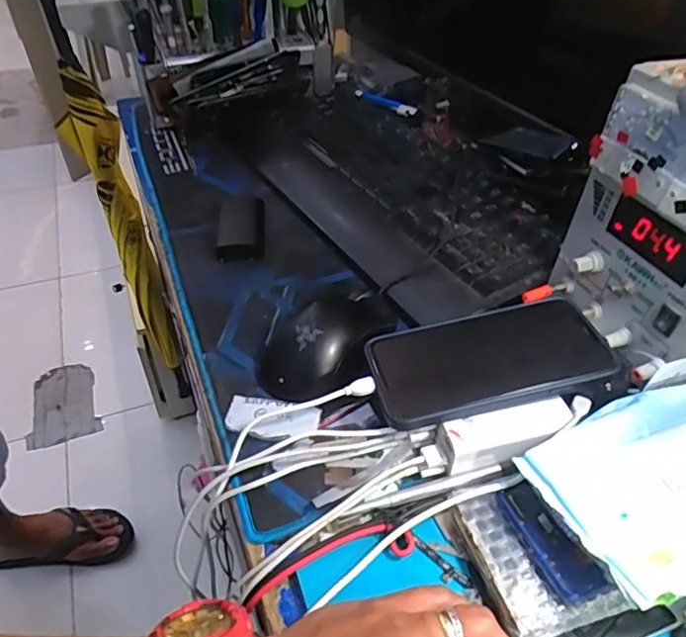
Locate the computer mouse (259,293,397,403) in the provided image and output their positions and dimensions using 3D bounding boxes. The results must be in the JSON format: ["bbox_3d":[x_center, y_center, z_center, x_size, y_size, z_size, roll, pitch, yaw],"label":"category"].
[{"bbox_3d":[-0.007,0.020,0.450,0.126,0.038,0.072,-22,48,-23],"label":"computer mouse"}]

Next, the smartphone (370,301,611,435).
[{"bbox_3d":[0.098,0.027,0.390,0.156,0.010,0.079,-12,45,-5],"label":"smartphone"}]

